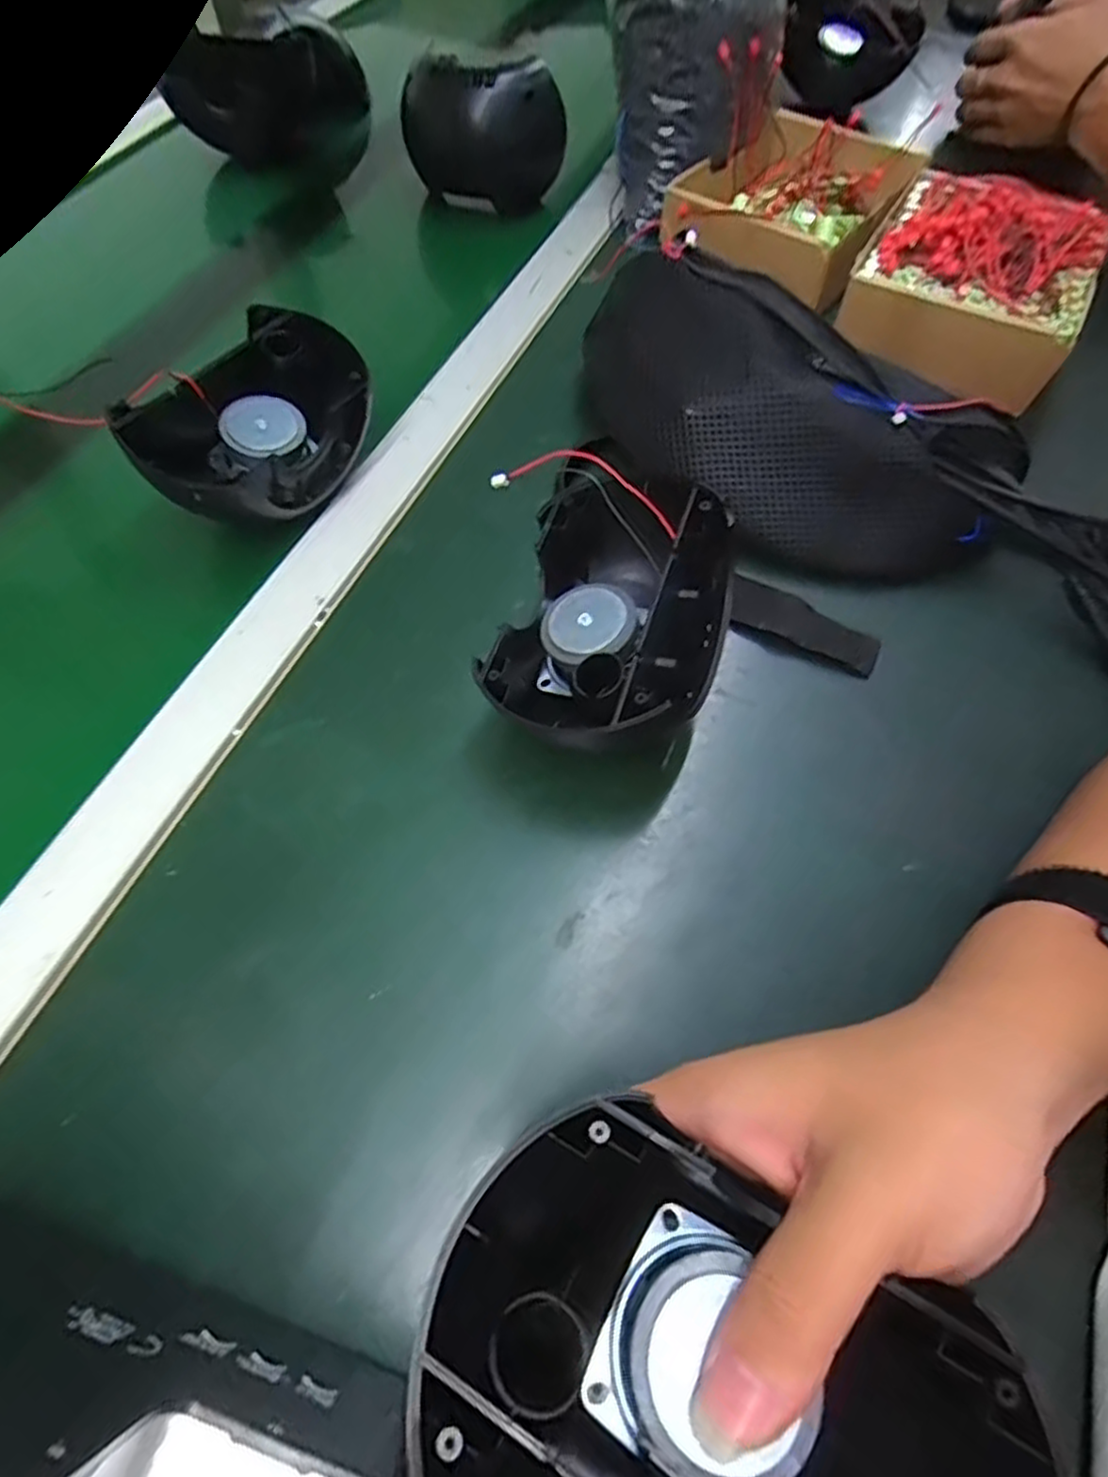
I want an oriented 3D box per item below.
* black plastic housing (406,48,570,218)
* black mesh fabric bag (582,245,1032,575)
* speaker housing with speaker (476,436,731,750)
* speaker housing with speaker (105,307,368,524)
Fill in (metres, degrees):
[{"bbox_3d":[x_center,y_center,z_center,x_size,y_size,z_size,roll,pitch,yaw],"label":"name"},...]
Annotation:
[{"bbox_3d":[-0.054,-0.461,0.551,0.121,0.082,0.042,1,60,0],"label":"black plastic housing"},{"bbox_3d":[0.118,-0.181,0.408,0.259,0.085,0.115,39,67,20],"label":"black mesh fabric bag"},{"bbox_3d":[0.026,-0.048,0.333,0.097,0.080,0.141,17,61,9],"label":"speaker housing with speaker"},{"bbox_3d":[-0.160,-0.163,0.397,0.080,0.073,0.129,36,66,18],"label":"speaker housing with speaker"}]

